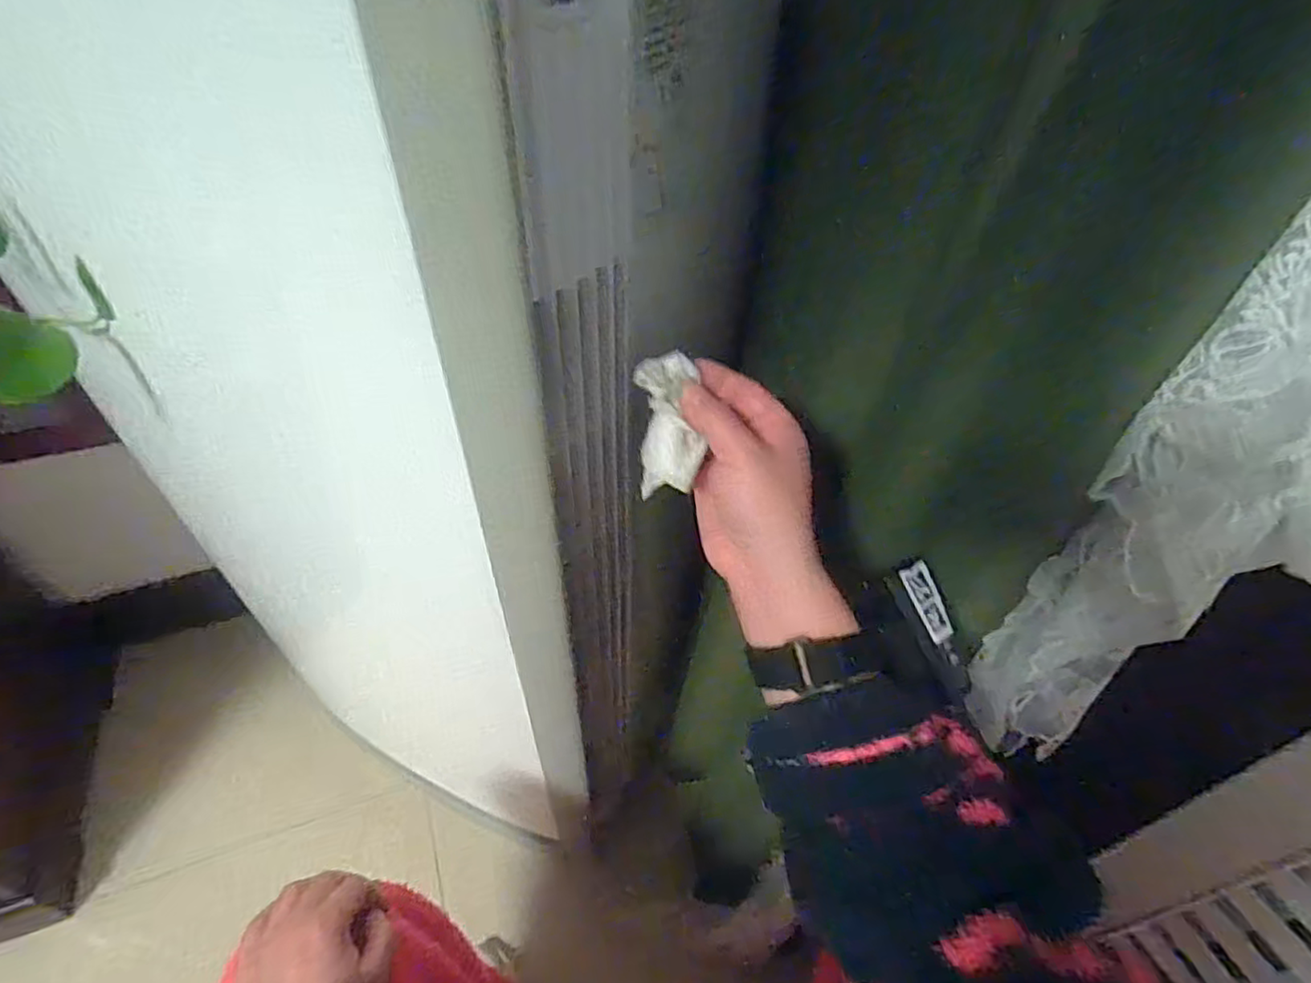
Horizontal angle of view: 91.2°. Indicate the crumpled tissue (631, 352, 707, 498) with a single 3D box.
[{"bbox_3d":[0.008,-0.037,0.362,0.034,0.077,0.017,-5,11,-8],"label":"crumpled tissue"}]

